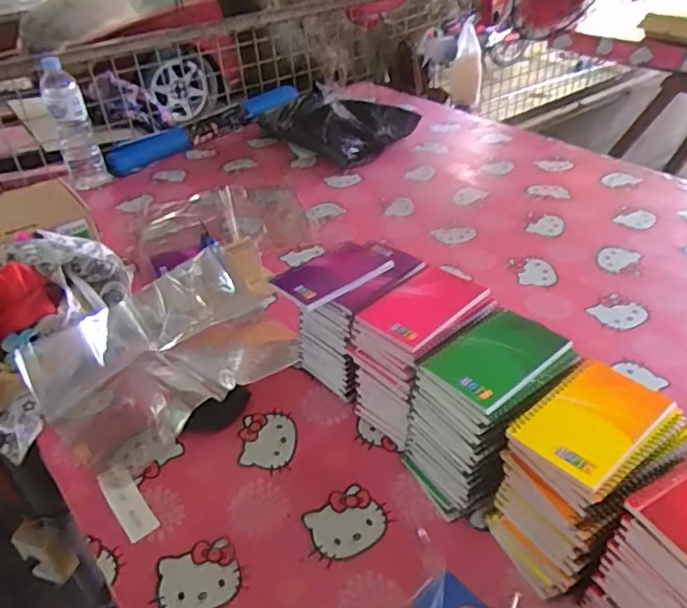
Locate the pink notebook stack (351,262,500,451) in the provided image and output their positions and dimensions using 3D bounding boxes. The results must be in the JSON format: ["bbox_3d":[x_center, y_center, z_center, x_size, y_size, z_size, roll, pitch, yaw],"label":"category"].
[{"bbox_3d":[0.091,0.066,0.677,0.136,0.165,0.100,-30,44,-29],"label":"pink notebook stack"}]

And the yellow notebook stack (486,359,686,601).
[{"bbox_3d":[0.219,0.164,0.540,0.143,0.162,0.105,-26,43,-25],"label":"yellow notebook stack"}]

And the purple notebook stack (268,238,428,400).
[{"bbox_3d":[0.015,0.025,0.740,0.157,0.164,0.114,-27,43,-26],"label":"purple notebook stack"}]

